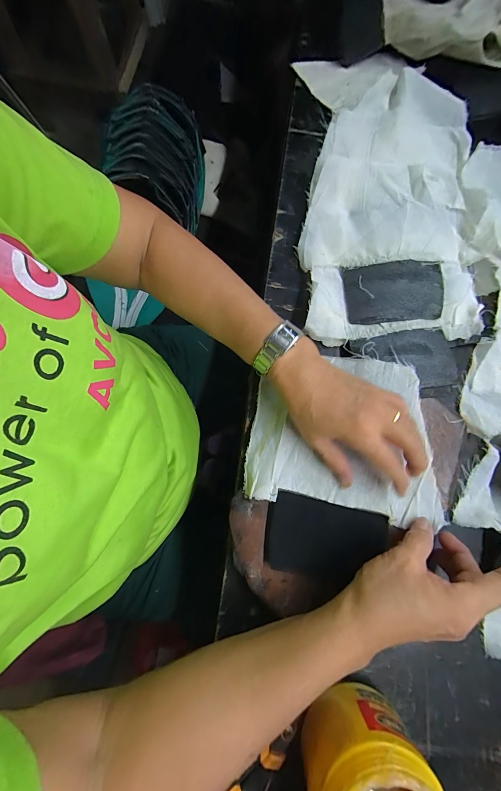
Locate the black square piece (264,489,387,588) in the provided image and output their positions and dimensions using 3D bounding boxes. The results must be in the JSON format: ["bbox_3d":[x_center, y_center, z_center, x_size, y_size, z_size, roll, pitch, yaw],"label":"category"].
[{"bbox_3d":[0.072,0.139,0.283,0.114,0.009,0.069,14,79,1],"label":"black square piece"}]

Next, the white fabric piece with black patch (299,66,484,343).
[{"bbox_3d":[0.171,-0.237,0.364,0.199,0.026,0.366,5,79,0],"label":"white fabric piece with black patch"}]

